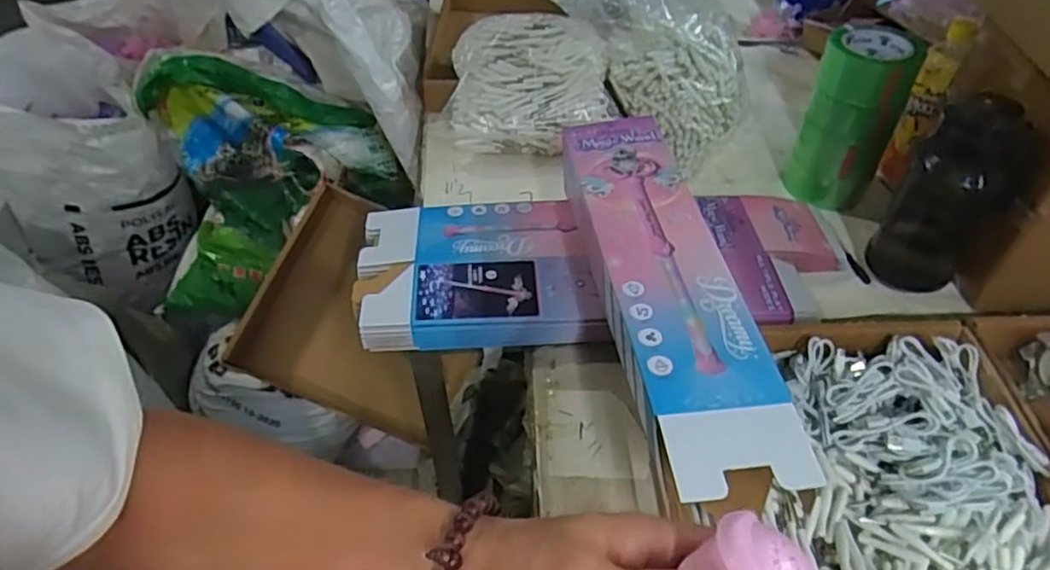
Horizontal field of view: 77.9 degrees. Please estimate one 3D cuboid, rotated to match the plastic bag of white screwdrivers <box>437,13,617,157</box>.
[{"bbox_3d":[-0.001,-0.304,0.983,0.248,0.127,0.193,-2,47,-2],"label":"plastic bag of white screwdrivers"}]

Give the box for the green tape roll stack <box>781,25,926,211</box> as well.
[{"bbox_3d":[0.425,-0.214,0.851,0.115,0.210,0.105,24,51,21],"label":"green tape roll stack"}]

